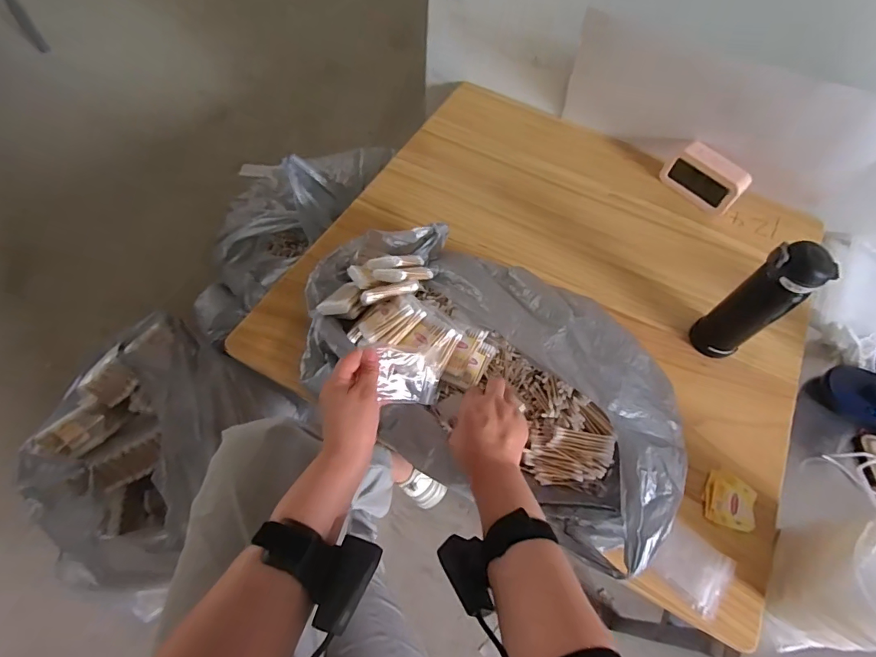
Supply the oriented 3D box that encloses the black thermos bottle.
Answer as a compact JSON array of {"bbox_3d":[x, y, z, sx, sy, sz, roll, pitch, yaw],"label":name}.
[{"bbox_3d":[0.435,-0.030,0.622,0.058,0.210,0.058,-14,62,-11],"label":"black thermos bottle"}]

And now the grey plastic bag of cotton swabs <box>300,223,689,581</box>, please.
[{"bbox_3d":[0.052,0.029,0.592,0.532,0.114,0.301,29,62,13],"label":"grey plastic bag of cotton swabs"}]

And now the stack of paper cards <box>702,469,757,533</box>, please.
[{"bbox_3d":[0.386,0.227,0.598,0.065,0.013,0.073,22,61,9],"label":"stack of paper cards"}]

